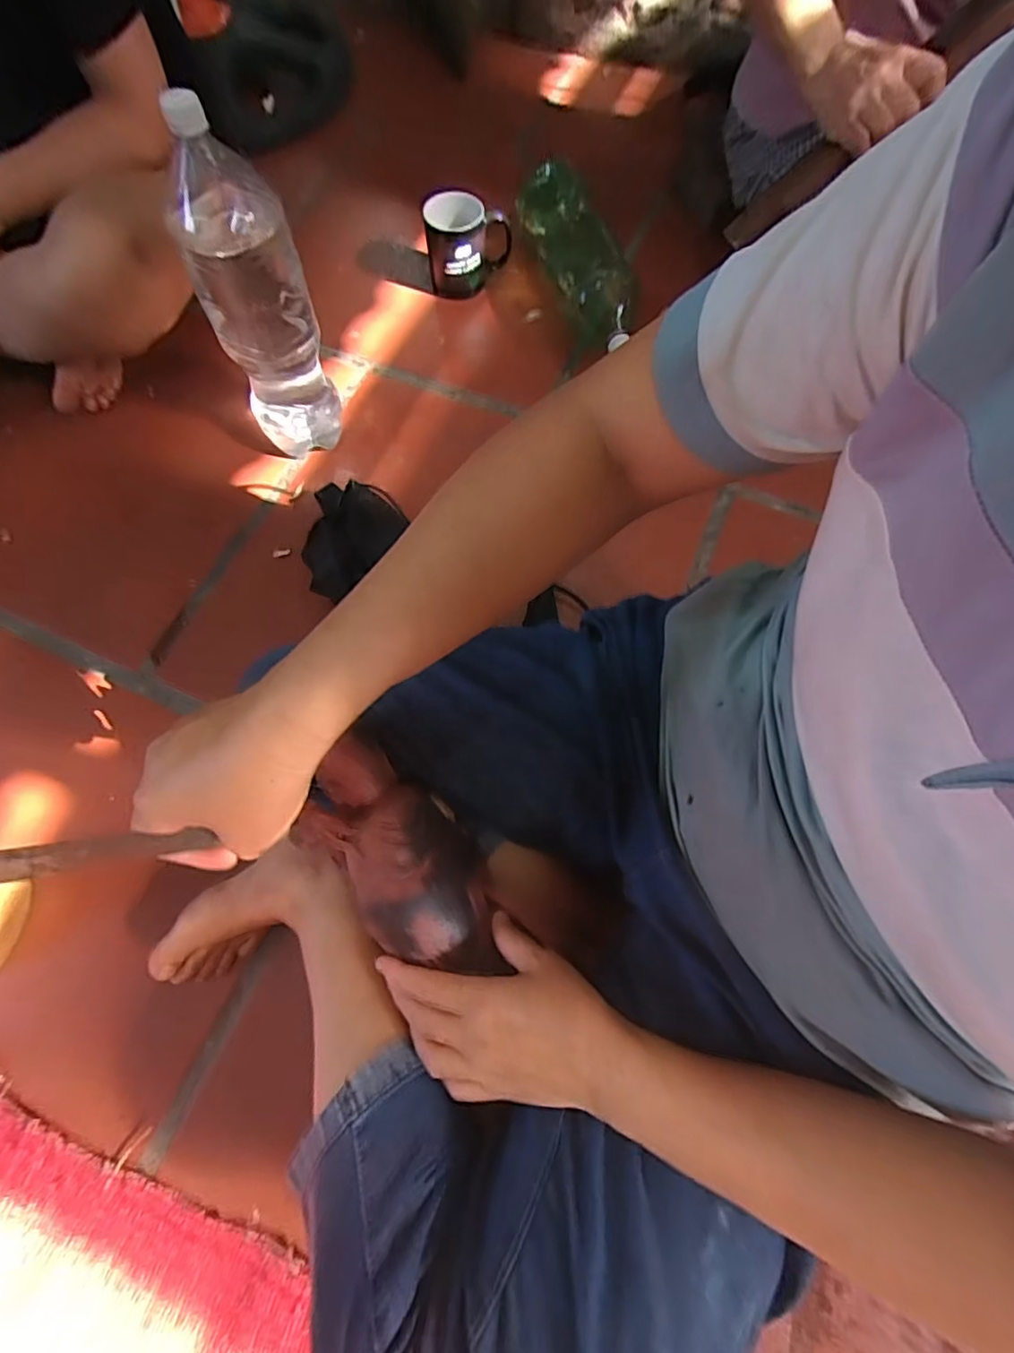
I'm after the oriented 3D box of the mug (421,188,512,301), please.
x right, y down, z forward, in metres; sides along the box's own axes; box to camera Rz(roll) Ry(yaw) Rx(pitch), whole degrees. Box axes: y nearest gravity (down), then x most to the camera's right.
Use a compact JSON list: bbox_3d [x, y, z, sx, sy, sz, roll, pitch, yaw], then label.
[{"bbox_3d":[-0.053,-0.590,0.790,0.118,0.108,0.093,-2,68,-1],"label":"mug"}]

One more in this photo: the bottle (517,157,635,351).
[{"bbox_3d":[0.095,-0.575,0.786,0.102,0.107,0.327,-16,69,-6],"label":"bottle"}]

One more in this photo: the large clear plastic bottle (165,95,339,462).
[{"bbox_3d":[-0.249,-0.368,0.593,0.101,0.339,0.081,-25,70,-11],"label":"large clear plastic bottle"}]

